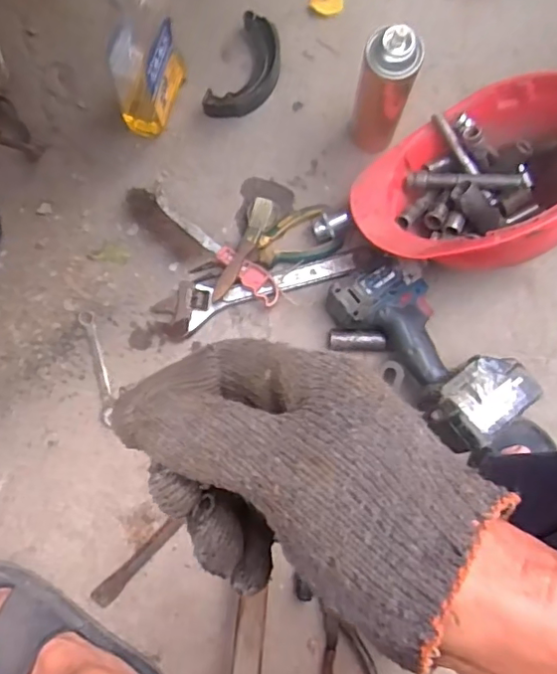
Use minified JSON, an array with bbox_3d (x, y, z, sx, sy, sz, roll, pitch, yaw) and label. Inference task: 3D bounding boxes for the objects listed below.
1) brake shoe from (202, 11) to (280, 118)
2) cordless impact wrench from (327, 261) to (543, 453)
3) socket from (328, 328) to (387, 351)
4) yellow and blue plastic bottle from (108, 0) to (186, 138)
[{"bbox_3d":[-0.039,-0.339,0.730,0.065,0.032,0.136,25,84,3],"label":"brake shoe"},{"bbox_3d":[0.173,0.011,0.654,0.111,0.088,0.231,-40,84,-3],"label":"cordless impact wrench"},{"bbox_3d":[0.094,0.004,0.687,0.069,0.018,0.026,2,83,17],"label":"socket"},{"bbox_3d":[-0.153,-0.328,0.643,0.054,0.212,0.113,24,84,3],"label":"yellow and blue plastic bottle"}]

